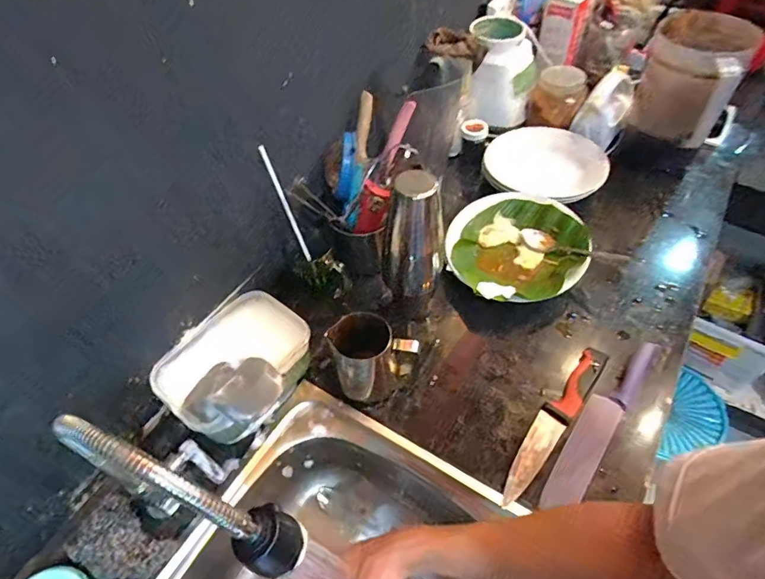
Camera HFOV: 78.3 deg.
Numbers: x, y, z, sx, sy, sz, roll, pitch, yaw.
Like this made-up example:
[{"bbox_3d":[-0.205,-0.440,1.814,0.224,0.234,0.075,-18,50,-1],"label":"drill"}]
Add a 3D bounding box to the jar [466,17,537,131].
[{"bbox_3d":[0.246,-0.447,0.987,0.128,0.182,0.125,0,53,0],"label":"jar"}]

